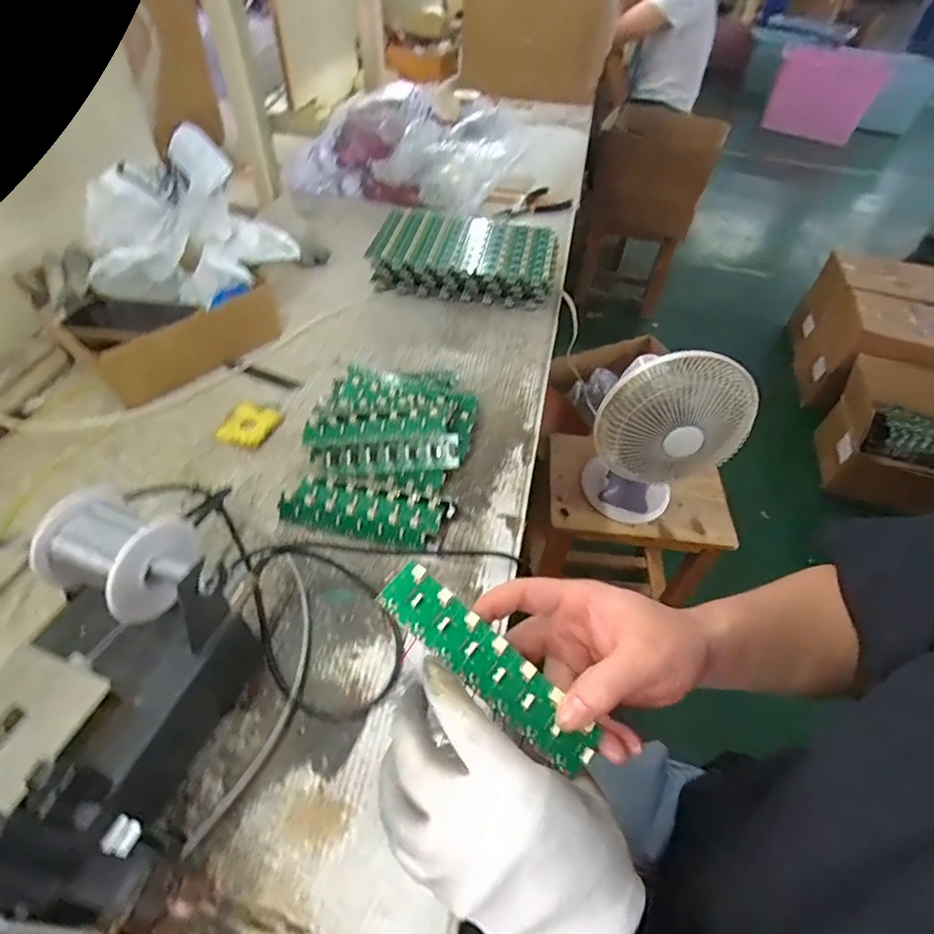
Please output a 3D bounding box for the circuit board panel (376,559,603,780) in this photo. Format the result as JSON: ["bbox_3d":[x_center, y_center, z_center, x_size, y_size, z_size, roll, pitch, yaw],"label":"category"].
[{"bbox_3d":[0.011,0.106,0.283,0.136,0.005,0.030,39,76,12],"label":"circuit board panel"}]

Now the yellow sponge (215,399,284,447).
[{"bbox_3d":[-0.232,-0.047,0.558,0.054,0.010,0.058,19,50,11],"label":"yellow sponge"}]

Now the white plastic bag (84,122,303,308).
[{"bbox_3d":[-0.315,-0.272,0.601,0.229,0.155,0.097,-23,55,-22],"label":"white plastic bag"}]

